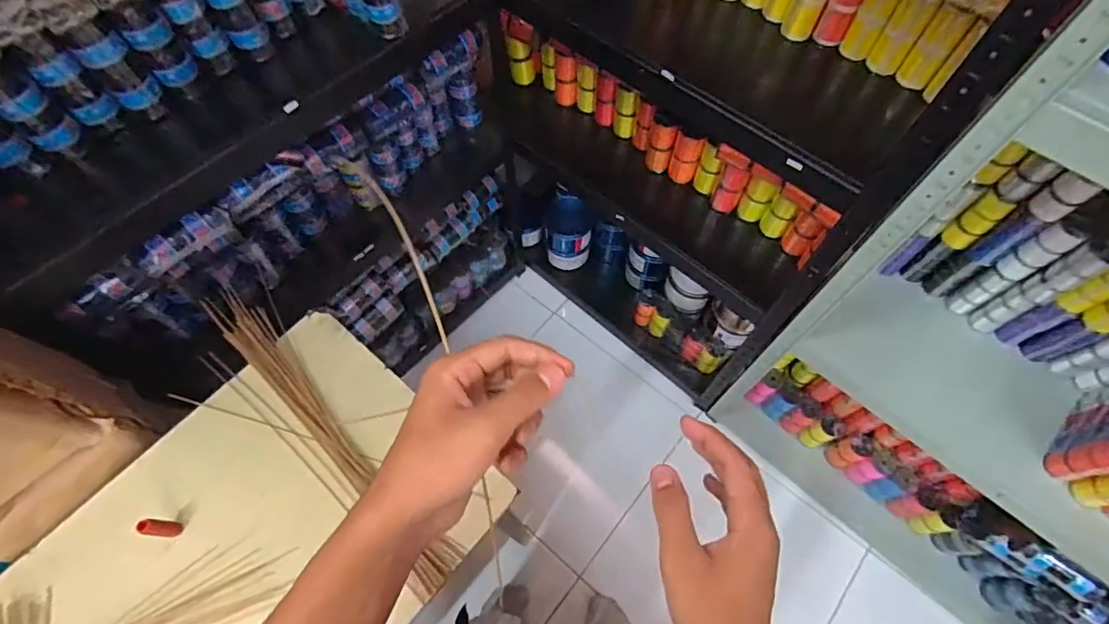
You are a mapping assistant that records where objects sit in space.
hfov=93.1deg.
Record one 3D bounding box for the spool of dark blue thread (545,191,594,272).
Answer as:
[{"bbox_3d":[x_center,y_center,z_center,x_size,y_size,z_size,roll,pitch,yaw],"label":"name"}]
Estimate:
[{"bbox_3d":[0.041,-0.225,1.474,0.124,0.246,0.095,26,67,12],"label":"spool of dark blue thread"}]

